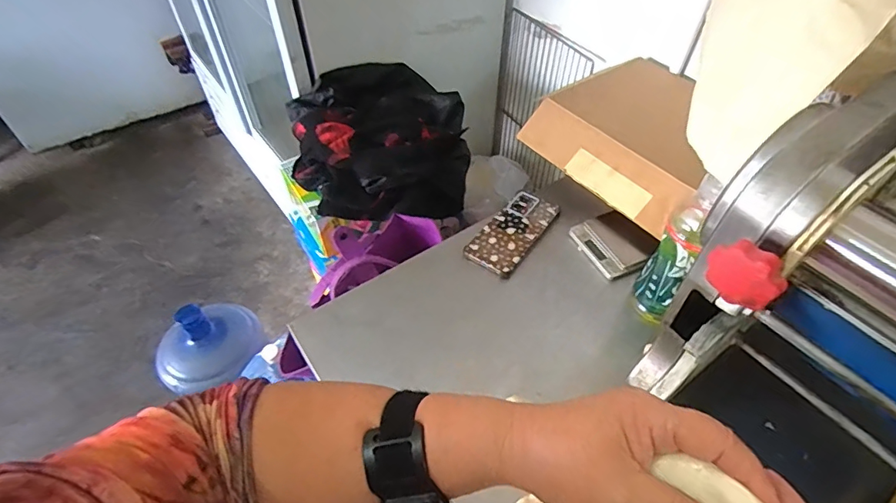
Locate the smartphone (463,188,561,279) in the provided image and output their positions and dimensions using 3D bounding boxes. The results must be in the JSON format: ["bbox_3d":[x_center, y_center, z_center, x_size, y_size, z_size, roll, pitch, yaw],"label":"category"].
[{"bbox_3d":[0.100,-0.030,0.745,0.077,0.018,0.170,31,56,21],"label":"smartphone"}]

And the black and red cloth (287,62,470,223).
[{"bbox_3d":[-0.136,-0.227,1.020,0.350,0.176,0.323,-2,51,-3],"label":"black and red cloth"}]

